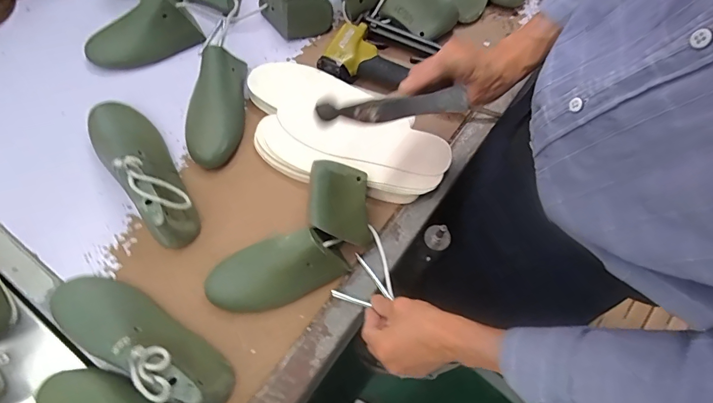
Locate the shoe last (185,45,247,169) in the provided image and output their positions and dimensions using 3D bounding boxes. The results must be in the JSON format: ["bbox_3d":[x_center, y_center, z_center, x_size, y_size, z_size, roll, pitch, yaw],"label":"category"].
[{"bbox_3d":[-0.201,-0.135,0.593,0.068,0.065,0.170,8,83,2],"label":"shoe last"}]

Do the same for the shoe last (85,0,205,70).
[{"bbox_3d":[-0.340,-0.254,0.634,0.170,0.079,0.062,-17,71,9],"label":"shoe last"}]

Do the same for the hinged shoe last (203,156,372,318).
[{"bbox_3d":[-0.069,0.057,0.517,0.110,0.082,0.239,42,75,13],"label":"hinged shoe last"}]

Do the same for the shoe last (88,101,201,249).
[{"bbox_3d":[-0.299,-0.057,0.544,0.078,0.095,0.257,-33,74,-11],"label":"shoe last"}]

